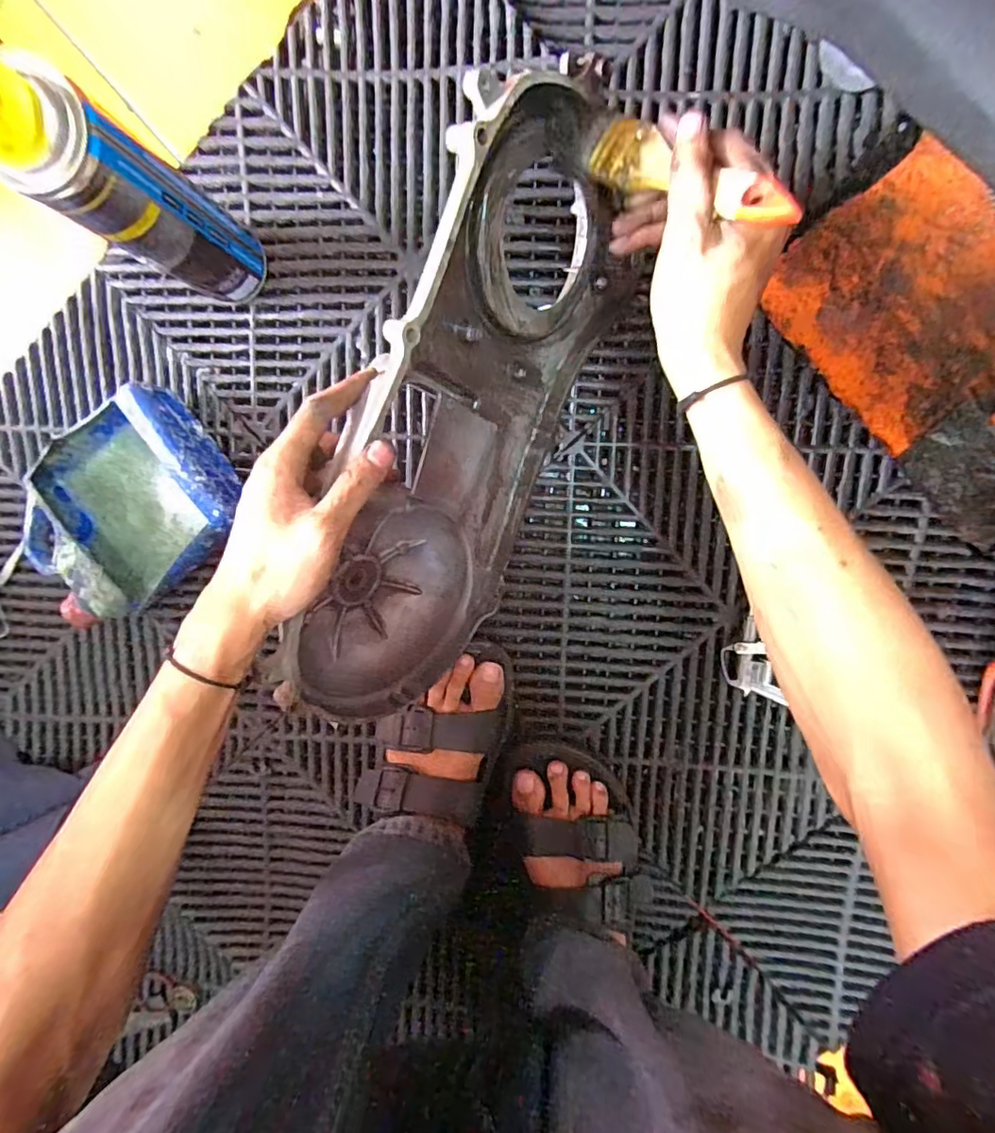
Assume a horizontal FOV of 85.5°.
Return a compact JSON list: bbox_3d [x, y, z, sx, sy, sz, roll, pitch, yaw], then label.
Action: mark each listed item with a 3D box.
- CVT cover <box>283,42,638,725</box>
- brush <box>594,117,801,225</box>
[{"bbox_3d":[-0.039,-0.089,0.409,0.082,0.203,0.467,29,102,32],"label":"CVT cover"},{"bbox_3d":[0.109,-0.222,0.306,0.136,0.014,0.032,43,101,28],"label":"brush"}]

